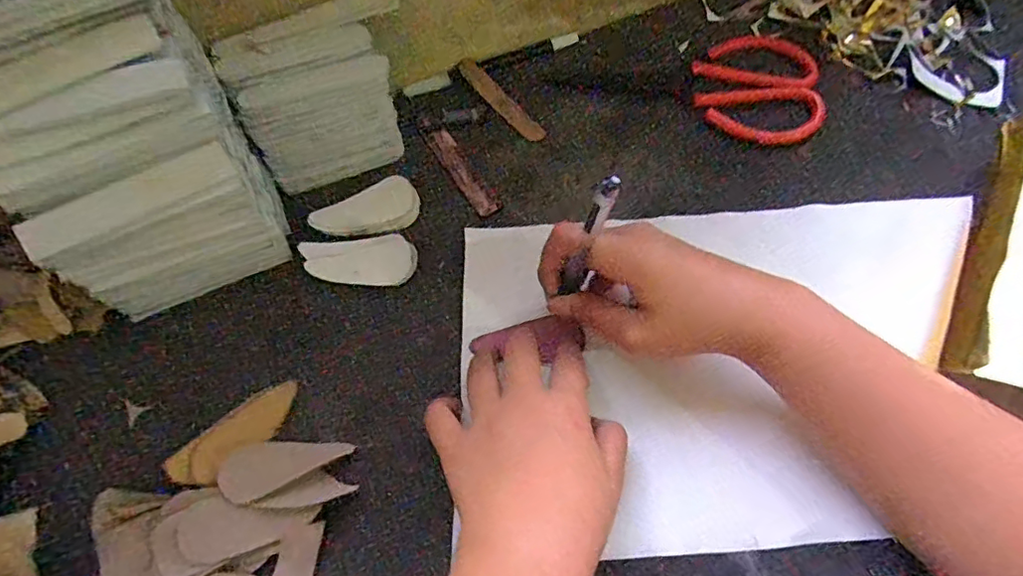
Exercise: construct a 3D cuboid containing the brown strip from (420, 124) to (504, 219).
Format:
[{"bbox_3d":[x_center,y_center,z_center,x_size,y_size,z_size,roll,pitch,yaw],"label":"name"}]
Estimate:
[{"bbox_3d":[-0.038,-0.089,0.410,0.019,0.004,0.090,-31,69,-13],"label":"brown strip"}]

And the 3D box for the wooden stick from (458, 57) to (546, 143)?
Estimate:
[{"bbox_3d":[-0.008,-0.144,0.426,0.017,0.006,0.088,-39,79,-14],"label":"wooden stick"}]

